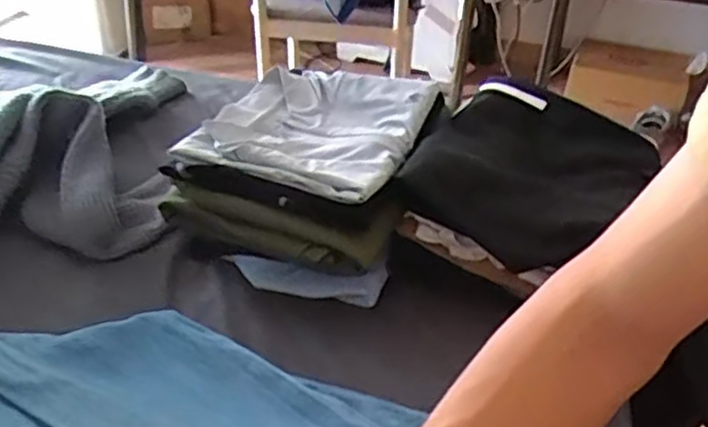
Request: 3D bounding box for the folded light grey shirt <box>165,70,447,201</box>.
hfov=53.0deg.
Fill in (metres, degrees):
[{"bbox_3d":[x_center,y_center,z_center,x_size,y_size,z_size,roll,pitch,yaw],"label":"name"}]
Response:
[{"bbox_3d":[-0.049,-0.112,0.860,0.246,0.043,0.247,16,38,18],"label":"folded light grey shirt"}]

